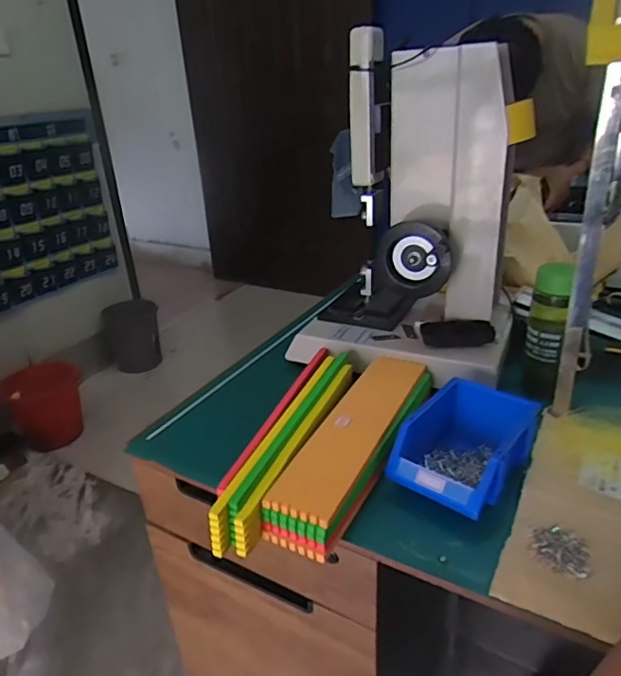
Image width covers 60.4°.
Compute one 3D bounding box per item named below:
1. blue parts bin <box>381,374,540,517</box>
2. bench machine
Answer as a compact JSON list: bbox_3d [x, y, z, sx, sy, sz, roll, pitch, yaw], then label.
[{"bbox_3d":[0.189,0.137,0.685,0.144,0.077,0.182,17,33,35],"label":"blue parts bin"},{"bbox_3d":[0.147,-0.190,0.828,0.343,0.442,0.213,5,27,16],"label":"bench machine"}]

